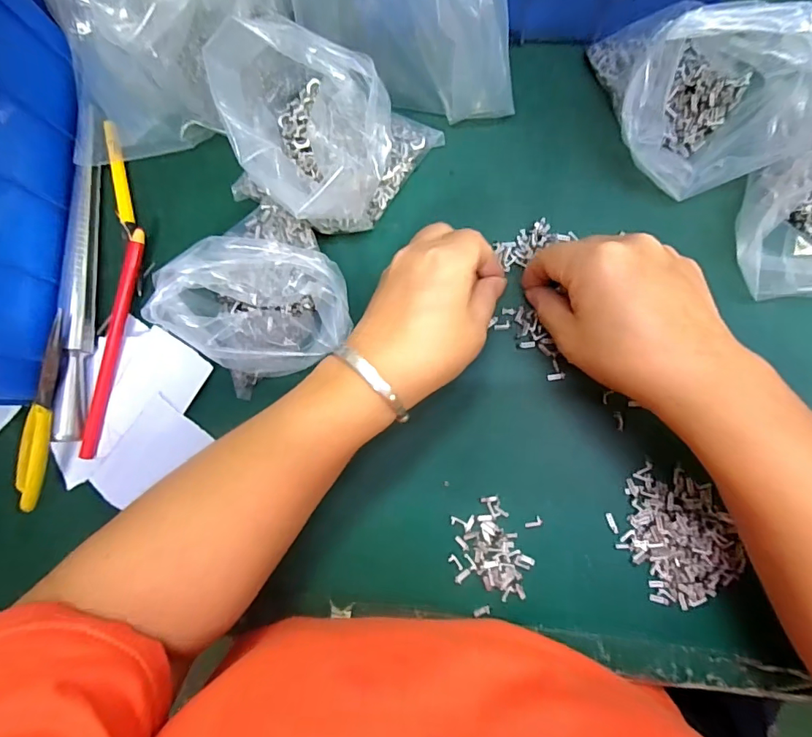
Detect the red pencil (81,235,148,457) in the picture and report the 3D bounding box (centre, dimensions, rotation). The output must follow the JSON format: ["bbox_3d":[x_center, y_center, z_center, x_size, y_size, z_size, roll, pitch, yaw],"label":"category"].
[{"bbox_3d":[-0.198,-0.018,0.319,0.009,0.014,0.155,12,86,8],"label":"red pencil"}]

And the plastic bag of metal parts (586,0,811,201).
[{"bbox_3d":[0.165,-0.162,0.262,0.089,0.086,0.107,-3,84,7],"label":"plastic bag of metal parts"}]

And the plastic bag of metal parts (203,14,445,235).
[{"bbox_3d":[-0.053,-0.135,0.284,0.120,0.092,0.098,15,86,8],"label":"plastic bag of metal parts"}]

